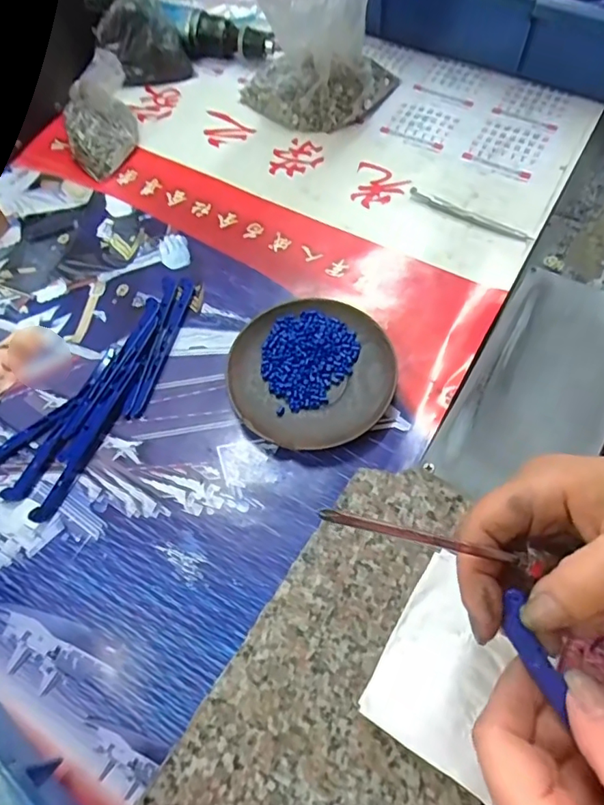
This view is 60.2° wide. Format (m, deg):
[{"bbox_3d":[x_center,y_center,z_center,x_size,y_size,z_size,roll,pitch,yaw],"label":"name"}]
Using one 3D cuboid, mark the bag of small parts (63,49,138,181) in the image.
[{"bbox_3d":[-0.182,-0.256,0.466,0.068,0.062,0.077,-22,64,-7],"label":"bag of small parts"}]

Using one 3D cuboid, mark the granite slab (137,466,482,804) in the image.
[{"bbox_3d":[0.030,0.154,0.272,0.130,0.025,0.237,29,68,17],"label":"granite slab"}]

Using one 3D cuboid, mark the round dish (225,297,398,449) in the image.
[{"bbox_3d":[0.006,-0.022,0.367,0.113,0.017,0.110,-1,63,3],"label":"round dish"}]

